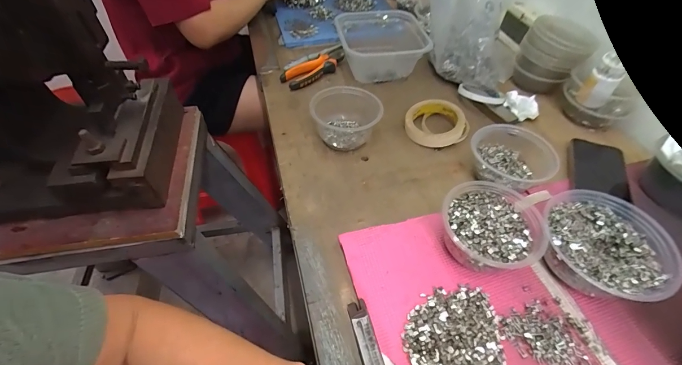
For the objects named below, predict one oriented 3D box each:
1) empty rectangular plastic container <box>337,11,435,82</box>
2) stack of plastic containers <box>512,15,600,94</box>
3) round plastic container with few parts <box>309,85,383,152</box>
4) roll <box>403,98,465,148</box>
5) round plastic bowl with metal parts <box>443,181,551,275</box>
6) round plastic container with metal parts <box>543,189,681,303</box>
[{"bbox_3d":[0.092,-0.289,0.679,0.189,0.075,0.178,-7,50,-5],"label":"empty rectangular plastic container"},{"bbox_3d":[0.416,-0.252,0.627,0.113,0.108,0.119,30,57,23],"label":"stack of plastic containers"},{"bbox_3d":[0.009,-0.101,0.533,0.109,0.068,0.101,0,50,1],"label":"round plastic container with few parts"},{"bbox_3d":[0.165,-0.106,0.563,0.099,0.036,0.099,0,50,1],"label":"roll"},{"bbox_3d":[0.181,0.059,0.399,0.109,0.060,0.112,0,50,1],"label":"round plastic bowl with metal parts"},{"bbox_3d":[0.312,0.076,0.388,0.136,0.057,0.130,0,50,1],"label":"round plastic container with metal parts"}]

